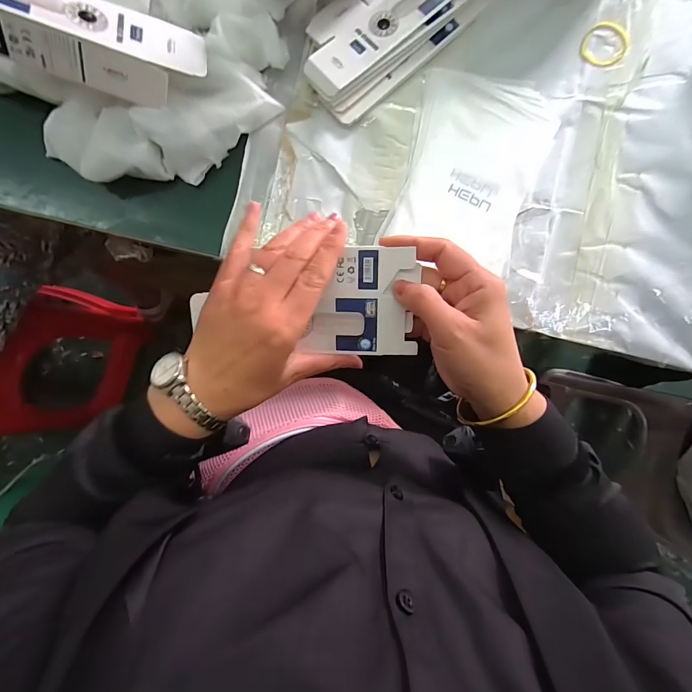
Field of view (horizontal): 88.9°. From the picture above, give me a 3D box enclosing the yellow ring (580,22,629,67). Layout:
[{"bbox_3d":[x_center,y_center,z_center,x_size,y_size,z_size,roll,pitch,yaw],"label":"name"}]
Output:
[{"bbox_3d":[0.278,-0.323,0.377,0.045,0.004,0.049,0,88,1],"label":"yellow ring"}]

